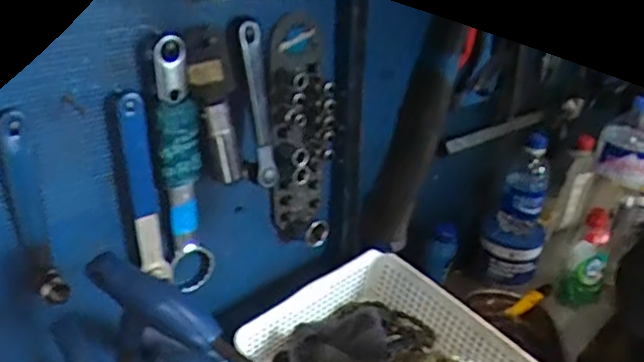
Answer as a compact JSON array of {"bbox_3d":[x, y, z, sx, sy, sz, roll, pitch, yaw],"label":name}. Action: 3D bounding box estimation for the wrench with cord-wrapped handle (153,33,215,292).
[{"bbox_3d":[-0.133,-0.008,0.574,0.046,0.259,0.028,-17,36,-31],"label":"wrench with cord-wrapped handle"}]

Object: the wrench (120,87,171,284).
[{"bbox_3d":[-0.160,0.010,0.549,0.026,0.180,0.016,-8,29,-17],"label":"wrench"}]

